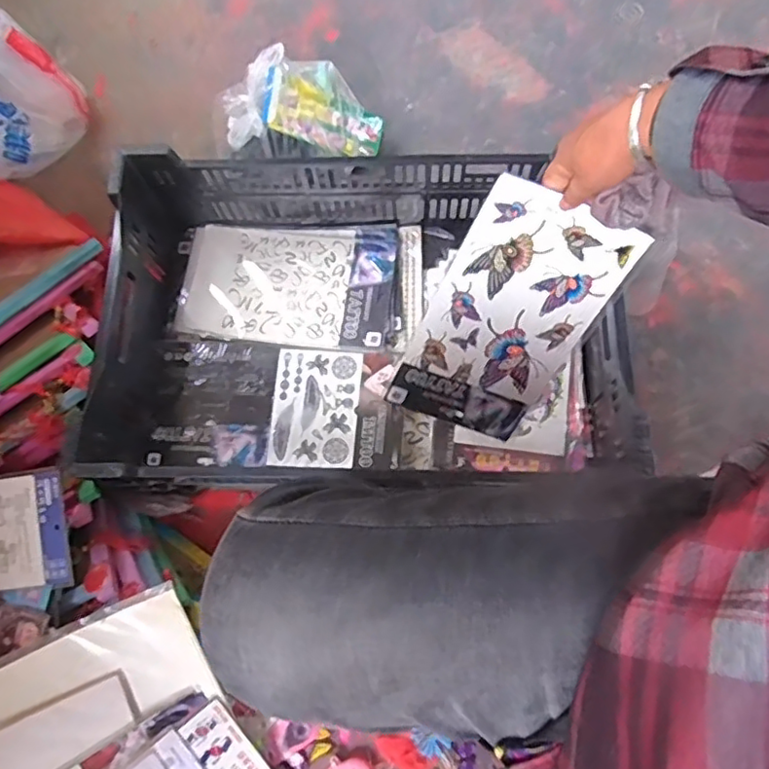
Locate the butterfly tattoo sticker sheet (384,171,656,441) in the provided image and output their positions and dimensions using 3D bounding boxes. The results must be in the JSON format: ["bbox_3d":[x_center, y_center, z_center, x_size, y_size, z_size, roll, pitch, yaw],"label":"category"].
[{"bbox_3d":[0.125,-0.061,0.613,0.158,0.269,0.011,18,34,-14],"label":"butterfly tattoo sticker sheet"}]

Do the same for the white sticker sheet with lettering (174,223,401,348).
[{"bbox_3d":[-0.132,-0.141,0.817,0.291,0.005,0.174,3,72,3],"label":"white sticker sheet with lettering"}]

